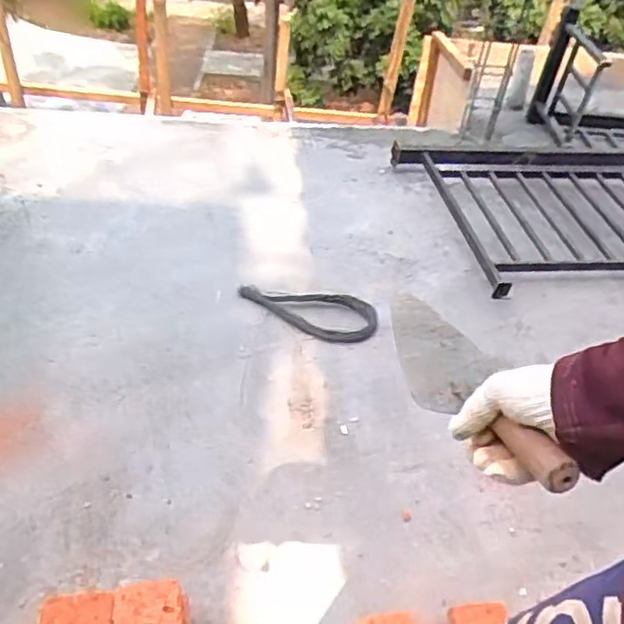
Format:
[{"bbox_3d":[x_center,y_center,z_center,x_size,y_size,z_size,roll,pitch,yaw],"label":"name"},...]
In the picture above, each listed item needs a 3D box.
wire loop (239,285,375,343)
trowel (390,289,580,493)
[{"bbox_3d":[-0.012,0.005,1.793,0.379,0.012,0.199,5,41,-4],"label":"wire loop"},{"bbox_3d":[0.153,0.071,0.634,0.081,0.066,0.310,-7,26,-14],"label":"trowel"}]

